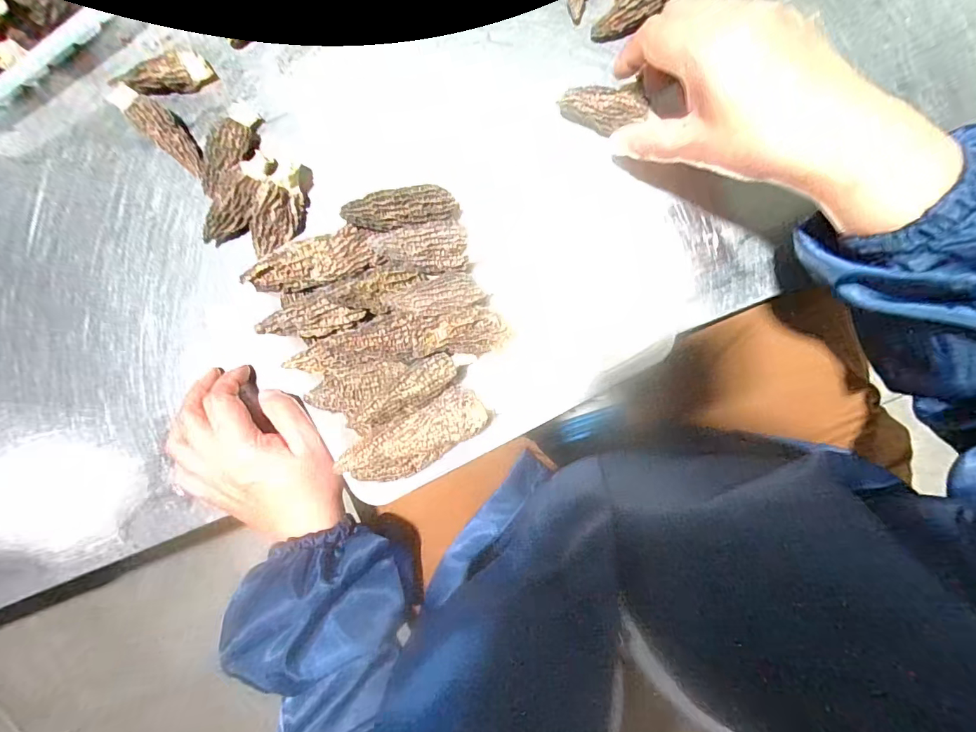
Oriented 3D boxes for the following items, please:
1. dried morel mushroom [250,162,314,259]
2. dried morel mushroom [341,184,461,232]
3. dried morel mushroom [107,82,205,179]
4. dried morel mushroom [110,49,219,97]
[{"bbox_3d":[-0.161,-0.123,0.359,0.032,0.037,0.075,12,91,6],"label":"dried morel mushroom"},{"bbox_3d":[-0.058,-0.108,0.319,0.081,0.021,0.025,-14,88,-19],"label":"dried morel mushroom"},{"bbox_3d":[-0.261,-0.192,0.368,0.095,0.037,0.024,42,94,5],"label":"dried morel mushroom"},{"bbox_3d":[-0.256,-0.230,0.370,0.068,0.023,0.024,-18,88,6],"label":"dried morel mushroom"}]

